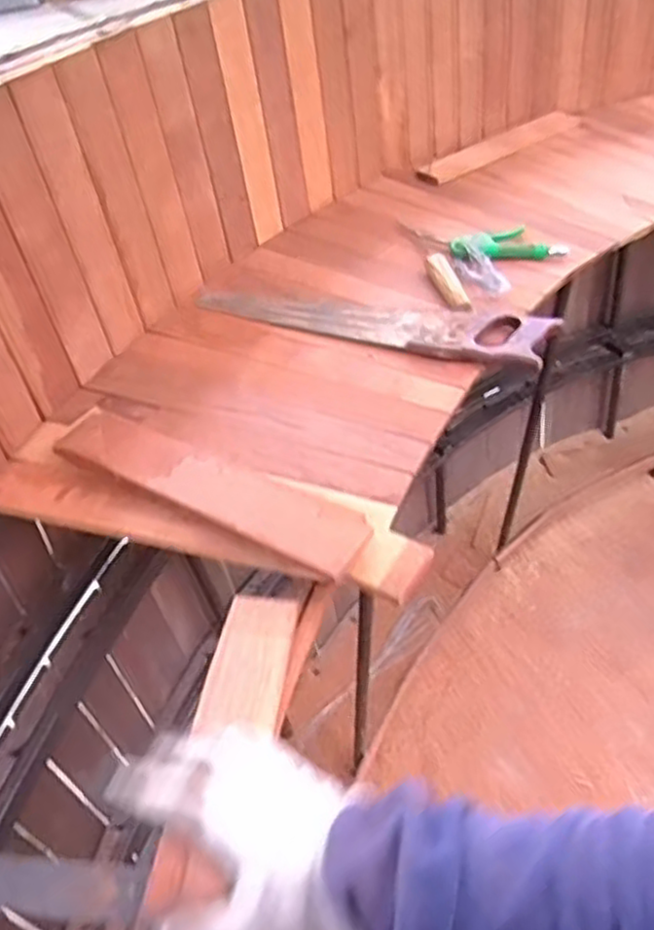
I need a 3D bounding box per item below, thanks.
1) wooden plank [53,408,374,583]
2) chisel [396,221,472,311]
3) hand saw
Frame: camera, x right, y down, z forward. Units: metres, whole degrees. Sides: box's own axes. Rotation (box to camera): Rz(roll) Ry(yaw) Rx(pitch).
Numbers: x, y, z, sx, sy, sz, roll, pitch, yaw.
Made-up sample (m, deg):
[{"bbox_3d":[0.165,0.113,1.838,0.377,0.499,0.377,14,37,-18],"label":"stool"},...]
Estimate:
[{"bbox_3d":[-0.118,0.017,0.722,0.350,0.016,0.086,21,39,24],"label":"wooden plank"},{"bbox_3d":[0.150,-0.298,1.058,0.031,0.027,0.279,-9,45,-9],"label":"chisel"},{"bbox_3d":[0.062,-0.209,0.968,0.457,0.036,0.144,18,47,18],"label":"hand saw"}]

